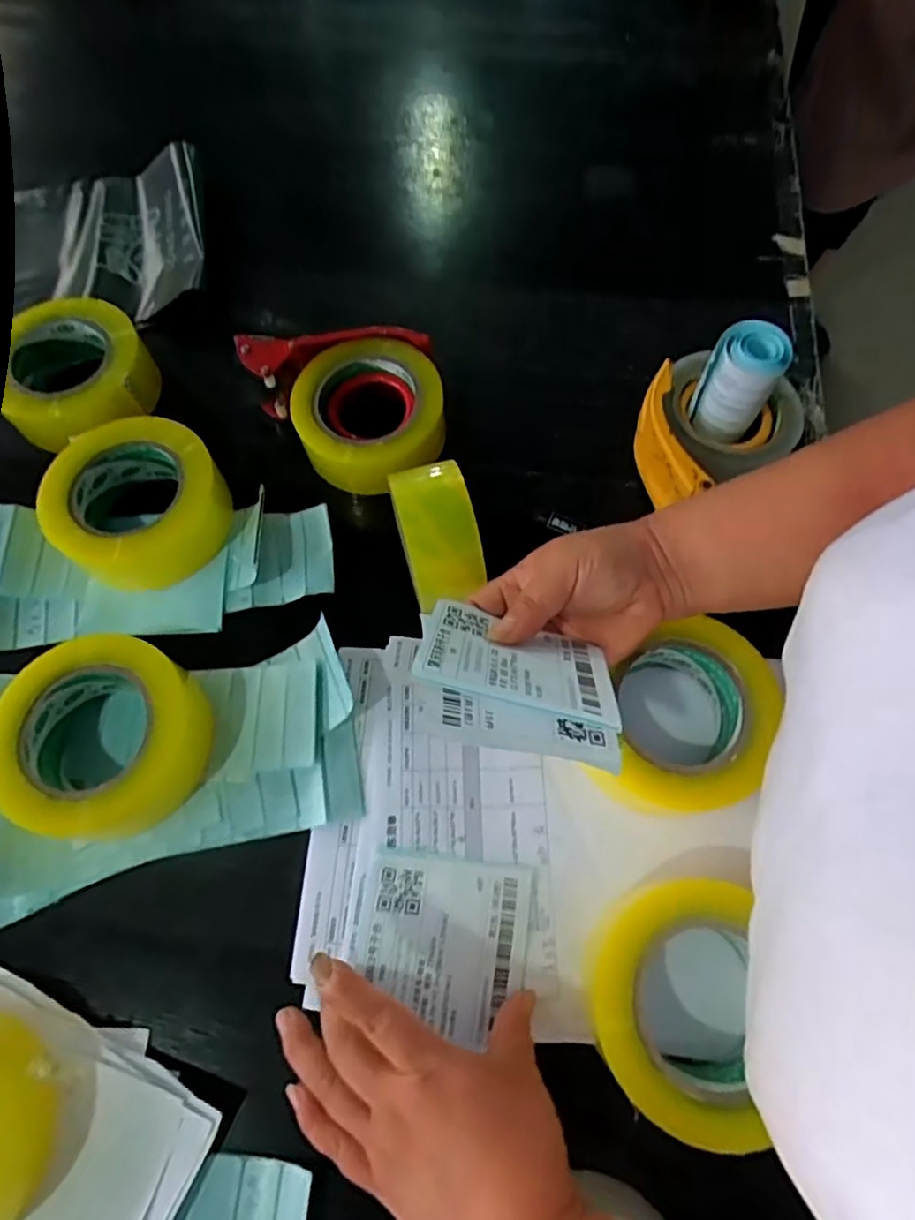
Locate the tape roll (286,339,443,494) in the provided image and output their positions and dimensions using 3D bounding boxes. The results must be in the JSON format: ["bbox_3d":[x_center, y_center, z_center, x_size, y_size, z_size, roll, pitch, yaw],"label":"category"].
[{"bbox_3d":[-0.070,-0.157,0.525,0.116,0.053,0.118,0,67,1],"label":"tape roll"}]

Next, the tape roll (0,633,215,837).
[{"bbox_3d":[-0.234,0.083,0.426,0.116,0.062,0.123,0,67,1],"label":"tape roll"}]

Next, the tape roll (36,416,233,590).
[{"bbox_3d":[-0.241,-0.083,0.493,0.127,0.060,0.108,-42,74,-14],"label":"tape roll"}]

